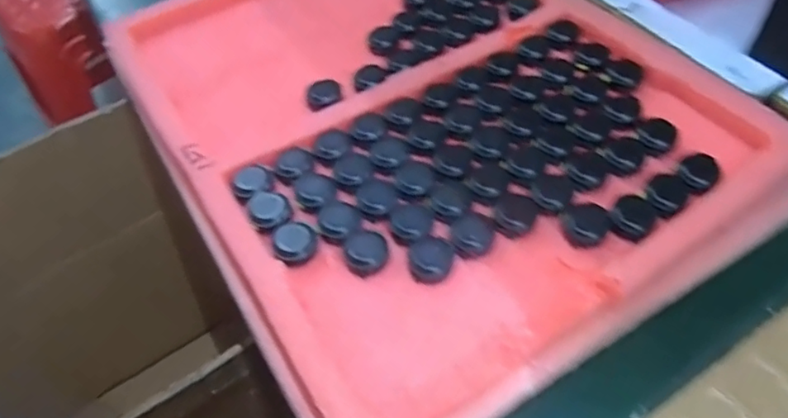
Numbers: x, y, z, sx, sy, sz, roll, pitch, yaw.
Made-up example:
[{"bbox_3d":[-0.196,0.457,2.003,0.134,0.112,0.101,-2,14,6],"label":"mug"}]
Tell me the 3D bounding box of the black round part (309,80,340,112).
[{"bbox_3d":[-0.055,-0.091,0.466,0.026,0.008,0.034,-8,51,-1],"label":"black round part"}]

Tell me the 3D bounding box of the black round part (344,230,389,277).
[{"bbox_3d":[-0.017,0.026,0.371,0.027,0.011,0.032,-12,51,-3],"label":"black round part"}]

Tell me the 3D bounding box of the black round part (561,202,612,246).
[{"bbox_3d":[0.124,0.010,0.378,0.030,0.008,0.028,-3,52,4],"label":"black round part"}]

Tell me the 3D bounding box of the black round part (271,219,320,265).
[{"bbox_3d":[-0.064,0.021,0.376,0.028,0.010,0.032,-23,53,-12],"label":"black round part"}]

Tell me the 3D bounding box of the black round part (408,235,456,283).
[{"bbox_3d":[0.024,0.031,0.367,0.028,0.012,0.029,-3,52,4],"label":"black round part"}]

